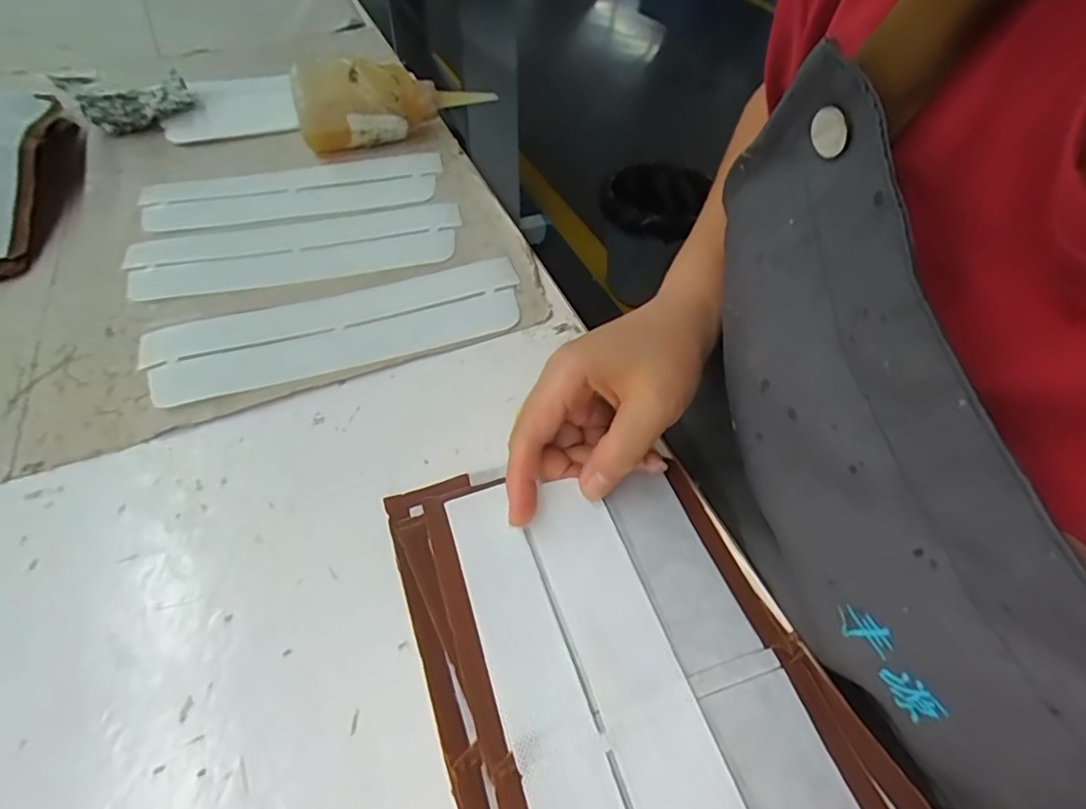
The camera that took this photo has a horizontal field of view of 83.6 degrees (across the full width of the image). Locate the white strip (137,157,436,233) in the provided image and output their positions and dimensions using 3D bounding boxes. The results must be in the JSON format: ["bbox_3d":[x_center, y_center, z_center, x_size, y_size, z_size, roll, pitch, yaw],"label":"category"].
[{"bbox_3d":[-0.191,-0.162,0.467,0.217,0.004,0.067,-10,53,-7],"label":"white strip"}]

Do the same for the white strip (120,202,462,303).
[{"bbox_3d":[-0.170,-0.108,0.418,0.219,0.008,0.070,-9,48,-9],"label":"white strip"}]

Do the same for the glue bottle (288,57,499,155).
[{"bbox_3d":[-0.125,-0.249,0.508,0.156,0.071,0.040,-17,50,-15],"label":"glue bottle"}]

